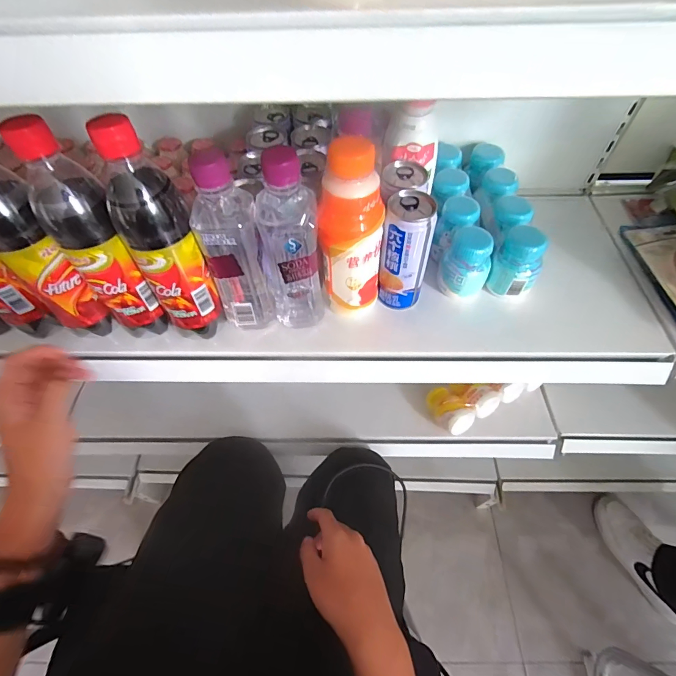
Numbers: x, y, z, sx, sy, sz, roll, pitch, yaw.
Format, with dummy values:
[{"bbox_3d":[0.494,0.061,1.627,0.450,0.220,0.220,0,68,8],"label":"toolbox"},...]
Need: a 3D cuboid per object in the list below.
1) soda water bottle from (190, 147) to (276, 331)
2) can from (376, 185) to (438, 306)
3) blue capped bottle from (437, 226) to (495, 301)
[{"bbox_3d":[-0.104,-0.083,0.371,0.059,0.187,0.052,-18,59,-10],"label":"soda water bottle"},{"bbox_3d":[0.074,-0.090,0.414,0.049,0.129,0.046,-1,57,1],"label":"can"},{"bbox_3d":[0.149,-0.085,0.443,0.058,0.073,0.048,22,60,15],"label":"blue capped bottle"}]

